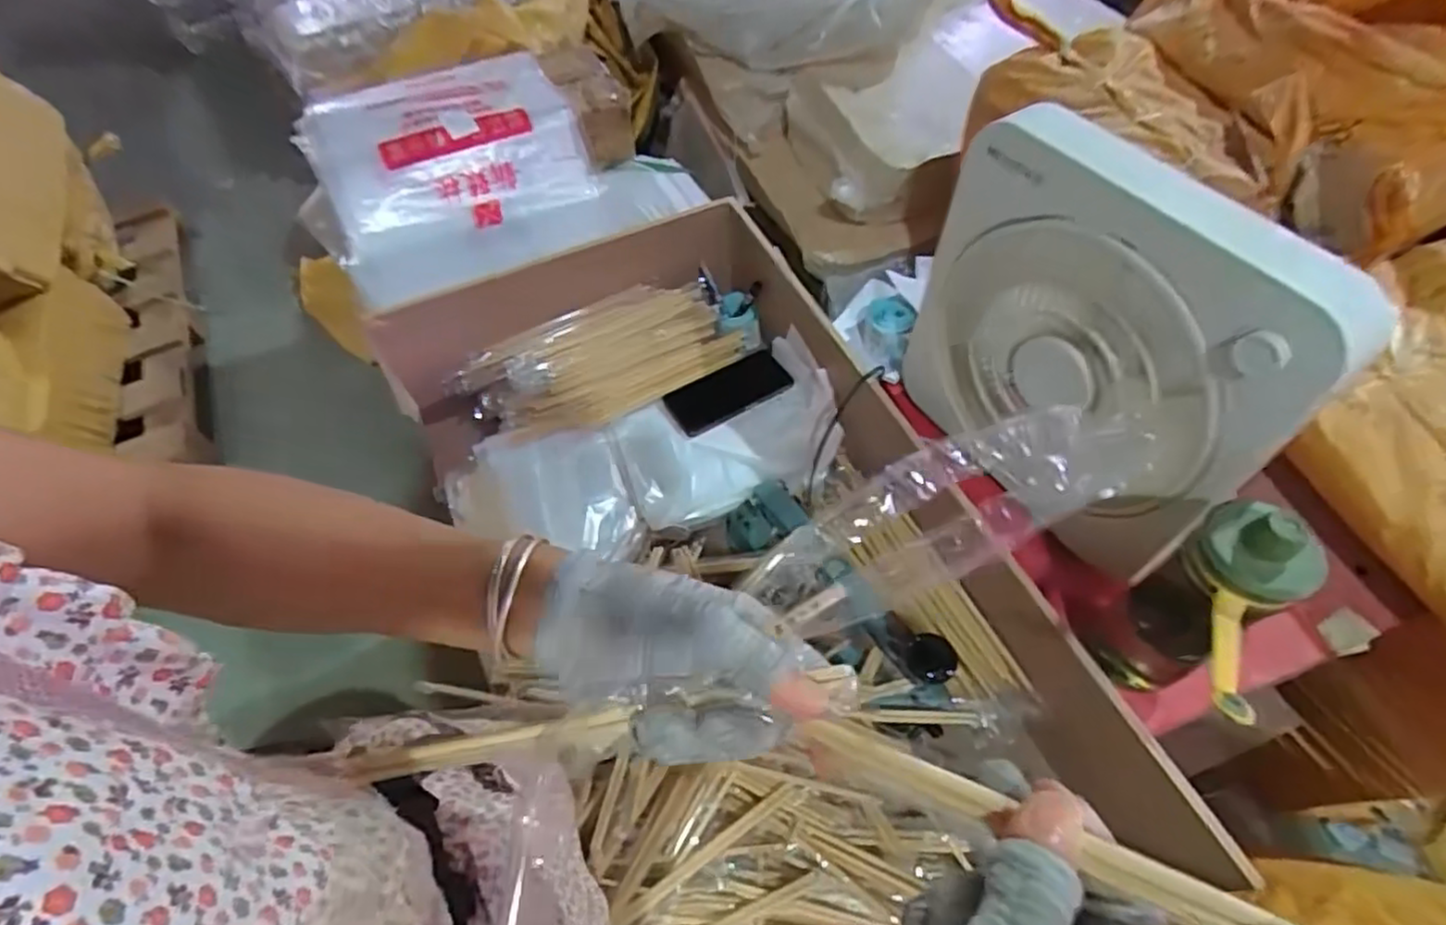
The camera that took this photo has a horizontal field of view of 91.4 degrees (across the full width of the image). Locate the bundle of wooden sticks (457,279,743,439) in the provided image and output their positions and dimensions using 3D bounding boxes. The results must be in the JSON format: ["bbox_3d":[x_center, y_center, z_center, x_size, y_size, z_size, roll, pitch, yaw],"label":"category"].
[{"bbox_3d":[-0.166,-0.145,0.974,0.380,0.044,0.183,-25,58,-14],"label":"bundle of wooden sticks"}]

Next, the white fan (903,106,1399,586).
[{"bbox_3d":[0.310,-0.097,0.618,0.073,0.323,0.317,-29,60,-16],"label":"white fan"}]

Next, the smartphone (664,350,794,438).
[{"bbox_3d":[0.010,-0.093,0.941,0.166,0.013,0.078,-29,60,-16],"label":"smartphone"}]

